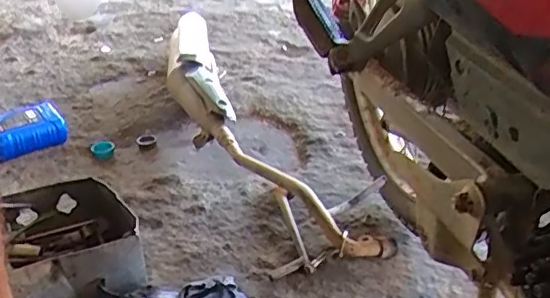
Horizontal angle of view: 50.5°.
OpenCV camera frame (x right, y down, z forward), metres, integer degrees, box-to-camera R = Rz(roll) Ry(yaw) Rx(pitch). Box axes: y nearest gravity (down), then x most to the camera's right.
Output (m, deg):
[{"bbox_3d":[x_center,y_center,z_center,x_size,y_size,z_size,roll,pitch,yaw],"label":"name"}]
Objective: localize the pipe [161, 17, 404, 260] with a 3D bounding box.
[{"bbox_3d":[-0.087,-0.082,1.229,0.161,0.158,0.986,-15,31,-21],"label":"pipe"}]

